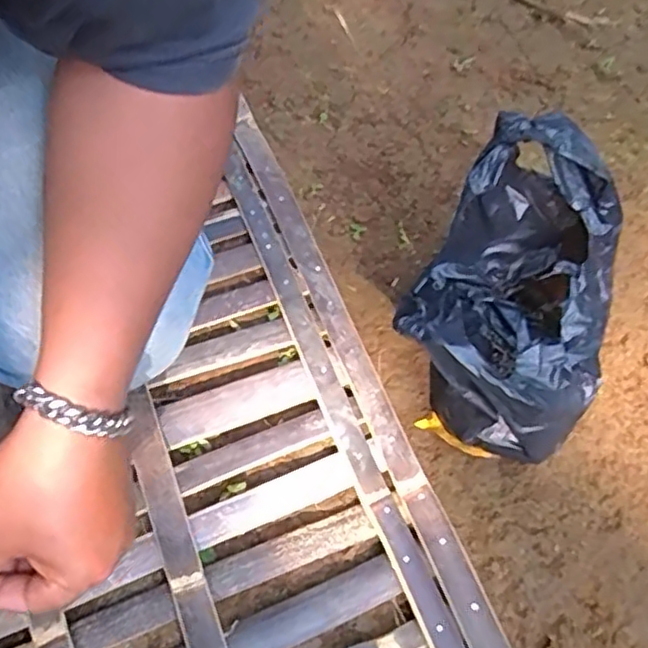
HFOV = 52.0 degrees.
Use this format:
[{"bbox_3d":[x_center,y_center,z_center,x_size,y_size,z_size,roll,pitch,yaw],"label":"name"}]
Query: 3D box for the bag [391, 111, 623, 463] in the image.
[{"bbox_3d":[0.148,-0.013,0.503,0.145,0.192,0.169,27,65,11],"label":"bag"}]

